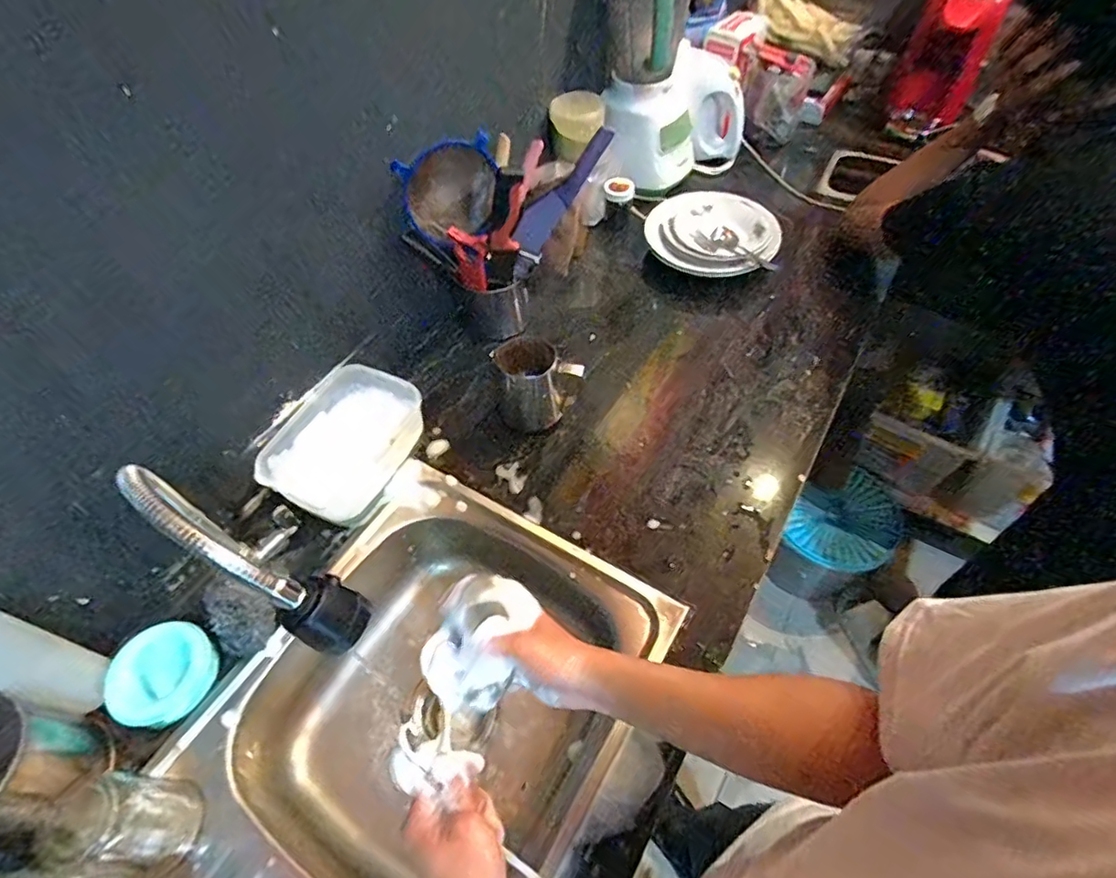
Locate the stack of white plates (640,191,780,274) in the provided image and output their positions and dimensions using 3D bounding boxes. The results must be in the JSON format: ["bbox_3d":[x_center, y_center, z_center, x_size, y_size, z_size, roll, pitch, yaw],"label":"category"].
[{"bbox_3d":[0.262,-0.351,0.971,0.212,0.034,0.180,30,61,21],"label":"stack of white plates"}]

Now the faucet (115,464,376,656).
[{"bbox_3d":[-0.250,0.109,0.505,0.239,0.276,0.062,32,62,22],"label":"faucet"}]

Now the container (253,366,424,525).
[{"bbox_3d":[-0.276,0.007,0.750,0.140,0.070,0.192,23,59,17],"label":"container"}]

